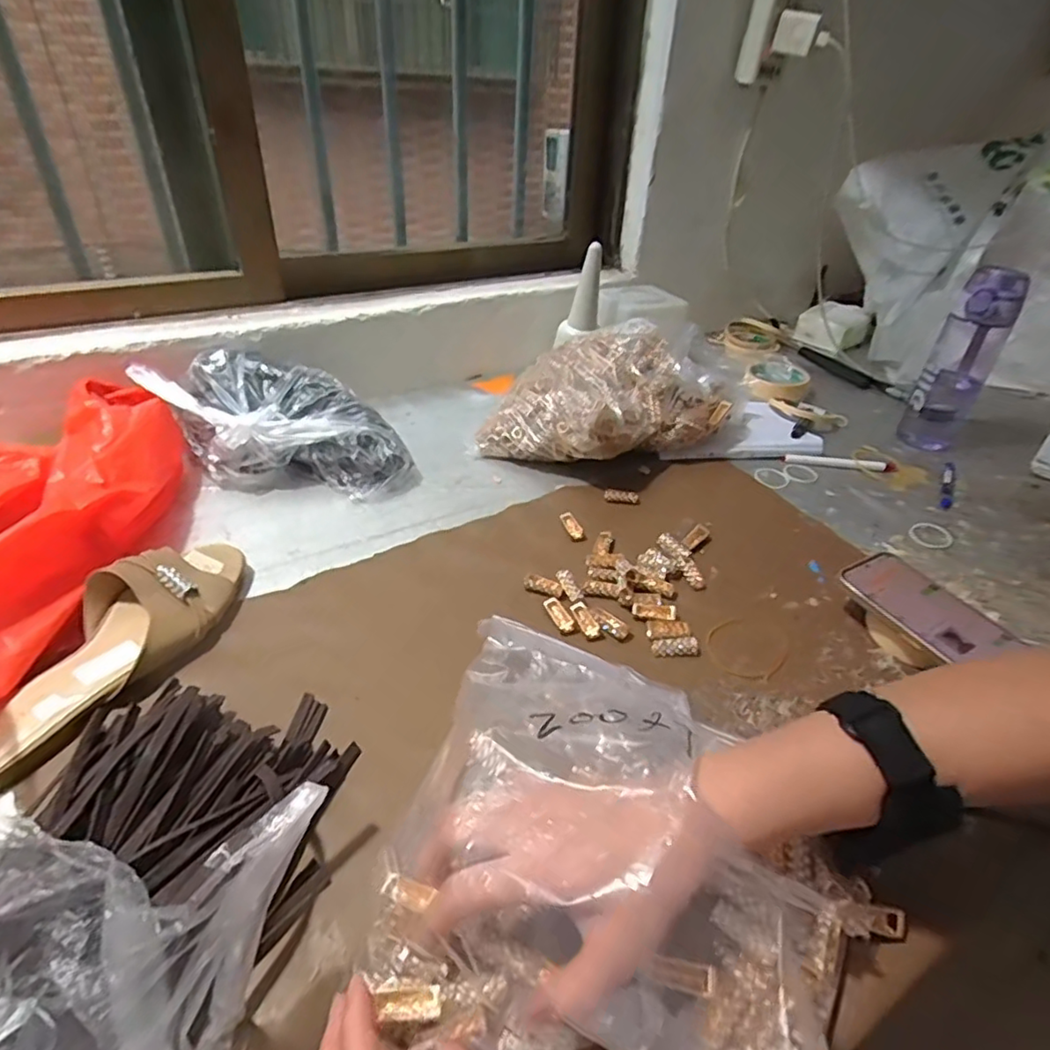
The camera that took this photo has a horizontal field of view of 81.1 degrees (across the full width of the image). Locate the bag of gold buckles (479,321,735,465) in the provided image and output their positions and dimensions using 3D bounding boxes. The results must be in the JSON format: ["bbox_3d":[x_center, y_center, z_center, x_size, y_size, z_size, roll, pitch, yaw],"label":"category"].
[{"bbox_3d":[0.105,-0.150,0.744,0.302,0.118,0.180,-19,42,-27],"label":"bag of gold buckles"}]

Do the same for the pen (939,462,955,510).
[{"bbox_3d":[0.504,-0.049,0.731,0.013,0.006,0.113,21,40,22],"label":"pen"}]

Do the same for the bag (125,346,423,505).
[{"bbox_3d":[-0.266,-0.107,0.675,0.262,0.095,0.163,24,41,25],"label":"bag"}]

